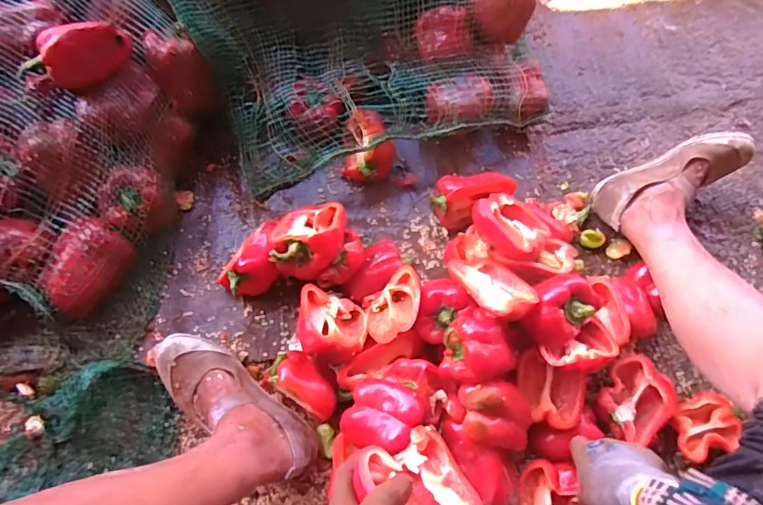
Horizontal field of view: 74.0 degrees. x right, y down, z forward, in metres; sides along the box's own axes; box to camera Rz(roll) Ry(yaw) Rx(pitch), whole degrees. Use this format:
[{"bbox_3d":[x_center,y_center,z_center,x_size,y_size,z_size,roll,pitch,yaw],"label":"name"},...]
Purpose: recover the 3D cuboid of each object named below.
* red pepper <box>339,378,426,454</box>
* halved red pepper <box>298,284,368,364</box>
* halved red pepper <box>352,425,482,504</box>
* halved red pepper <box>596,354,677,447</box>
[{"bbox_3d":[0.001,0.185,0.571,0.084,0.046,0.080,25,68,9],"label":"red pepper"},{"bbox_3d":[-0.062,0.092,0.633,0.086,0.067,0.090,1,66,-1],"label":"halved red pepper"},{"bbox_3d":[0.037,0.209,0.432,0.085,0.078,0.108,-26,69,-13],"label":"halved red pepper"},{"bbox_3d":[0.331,0.190,0.655,0.076,0.038,0.105,35,70,13],"label":"halved red pepper"}]

